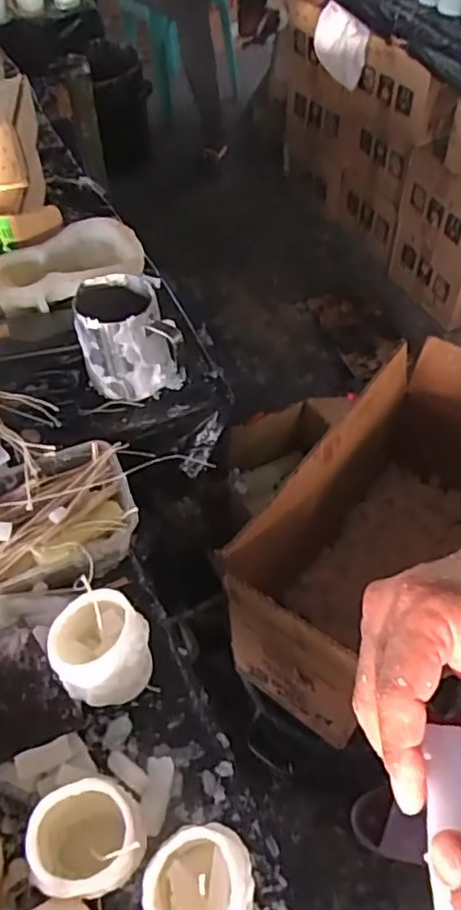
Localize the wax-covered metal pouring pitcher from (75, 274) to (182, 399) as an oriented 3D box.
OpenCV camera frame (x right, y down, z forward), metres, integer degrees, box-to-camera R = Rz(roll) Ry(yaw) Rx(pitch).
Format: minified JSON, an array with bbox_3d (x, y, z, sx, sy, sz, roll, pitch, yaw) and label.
[{"bbox_3d":[-0.104,-0.126,0.674,0.103,0.103,0.091,-4,53,-1],"label":"wax-covered metal pouring pitcher"}]

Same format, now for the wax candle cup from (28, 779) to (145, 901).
[{"bbox_3d":[-0.096,0.270,0.445,0.067,0.098,0.061,-1,53,1],"label":"wax candle cup"}]

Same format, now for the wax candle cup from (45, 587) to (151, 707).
[{"bbox_3d":[-0.103,0.162,0.523,0.077,0.087,0.068,-29,57,-18],"label":"wax candle cup"}]

